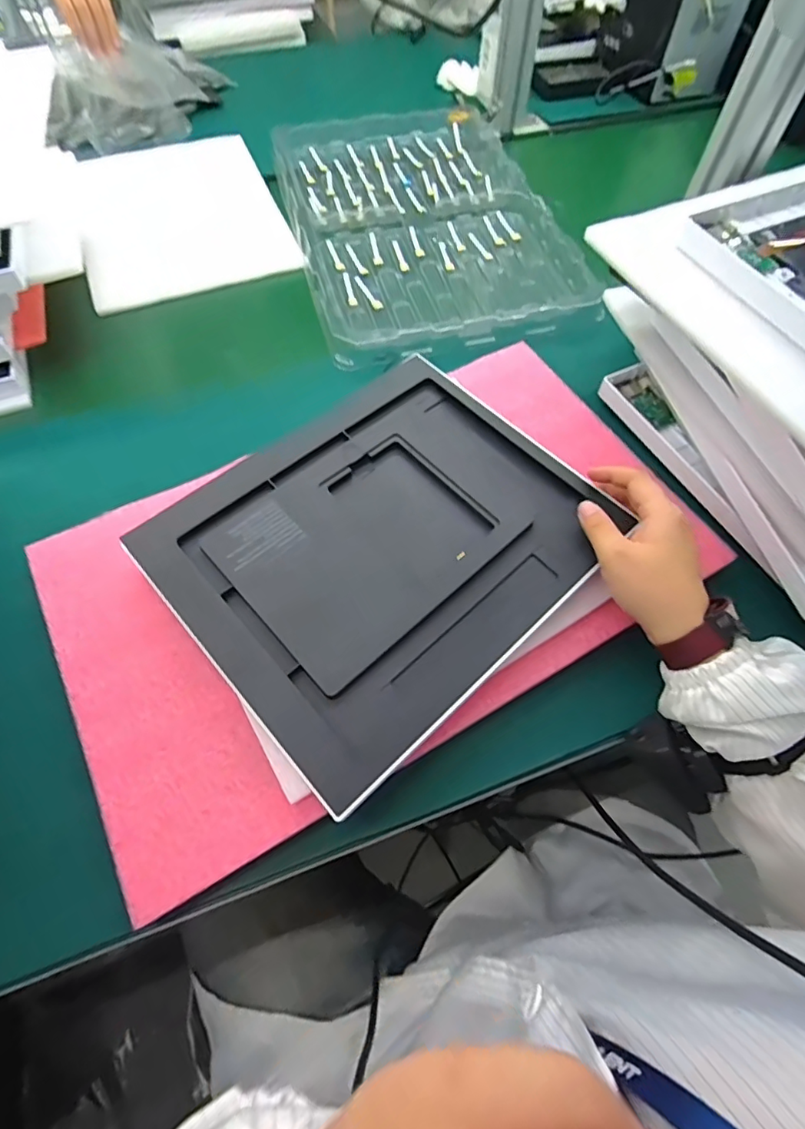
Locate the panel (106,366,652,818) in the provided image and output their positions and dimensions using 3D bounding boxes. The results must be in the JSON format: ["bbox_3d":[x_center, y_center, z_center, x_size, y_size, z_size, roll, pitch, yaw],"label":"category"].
[{"bbox_3d":[-0.011,-0.021,0.399,0.299,0.030,0.245,-39,69,-20],"label":"panel"}]

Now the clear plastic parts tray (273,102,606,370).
[{"bbox_3d":[0.021,-0.452,0.668,0.313,0.030,0.508,-10,62,-7],"label":"clear plastic parts tray"}]

